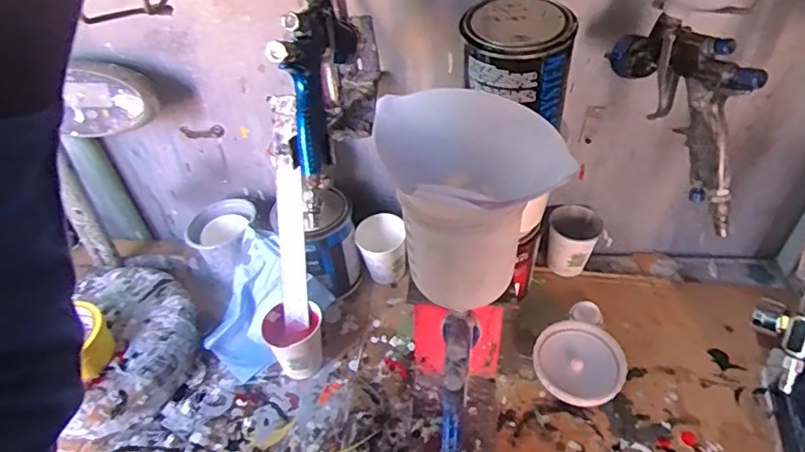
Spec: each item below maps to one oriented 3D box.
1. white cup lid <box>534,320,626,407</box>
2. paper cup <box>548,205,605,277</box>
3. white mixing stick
[{"bbox_3d":[0.214,0.167,0.667,0.103,0.021,0.099,-5,56,7],"label":"white cup lid"},{"bbox_3d":[0.242,0.023,0.777,0.068,0.083,0.072,-3,45,3],"label":"paper cup"},{"bbox_3d":[-0.134,0.025,0.671,0.031,0.209,0.011,-3,15,-15],"label":"white mixing stick"}]

